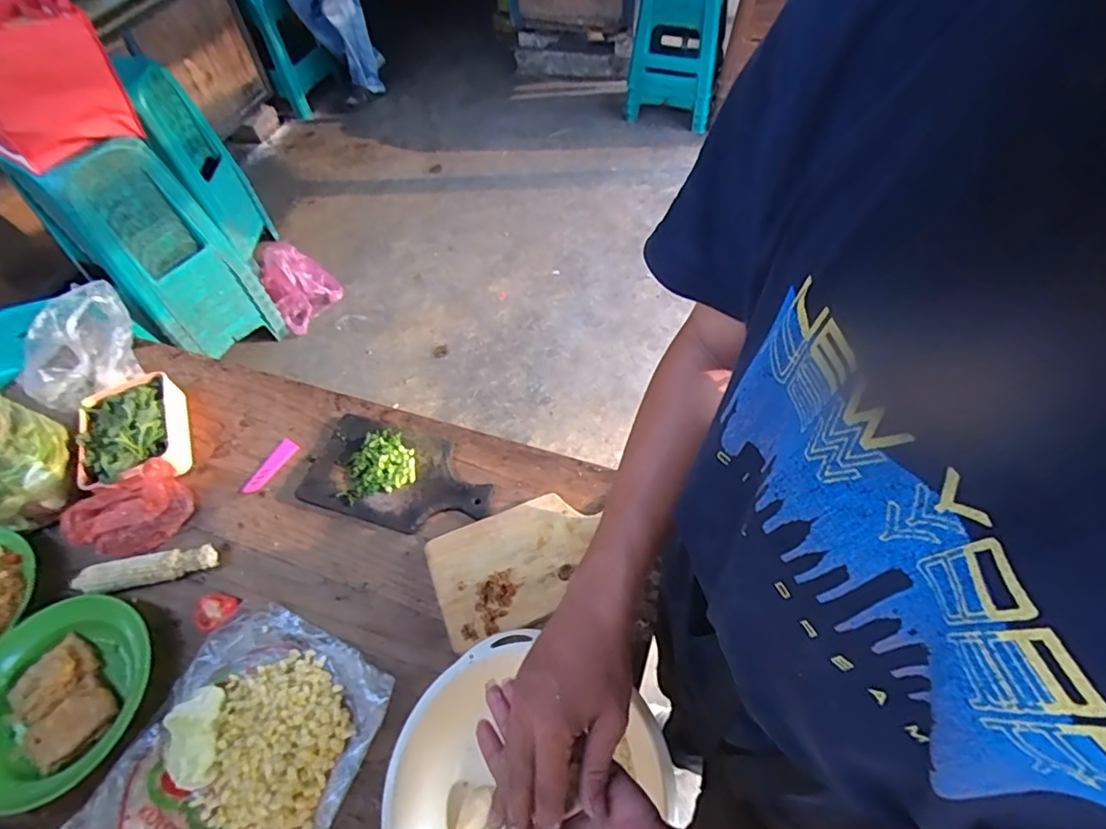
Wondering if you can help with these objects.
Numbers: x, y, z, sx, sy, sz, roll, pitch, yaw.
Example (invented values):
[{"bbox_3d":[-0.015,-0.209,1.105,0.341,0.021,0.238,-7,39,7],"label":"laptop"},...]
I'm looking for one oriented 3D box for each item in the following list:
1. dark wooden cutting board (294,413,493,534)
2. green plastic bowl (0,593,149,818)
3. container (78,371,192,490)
[{"bbox_3d":[-0.209,0.083,0.749,0.261,0.011,0.137,16,55,14],"label":"dark wooden cutting board"},{"bbox_3d":[-0.552,0.316,0.623,0.188,0.042,0.212,8,53,9],"label":"green plastic bowl"},{"bbox_3d":[-0.604,0.017,0.801,0.139,0.058,0.184,-23,55,-14],"label":"container"}]

